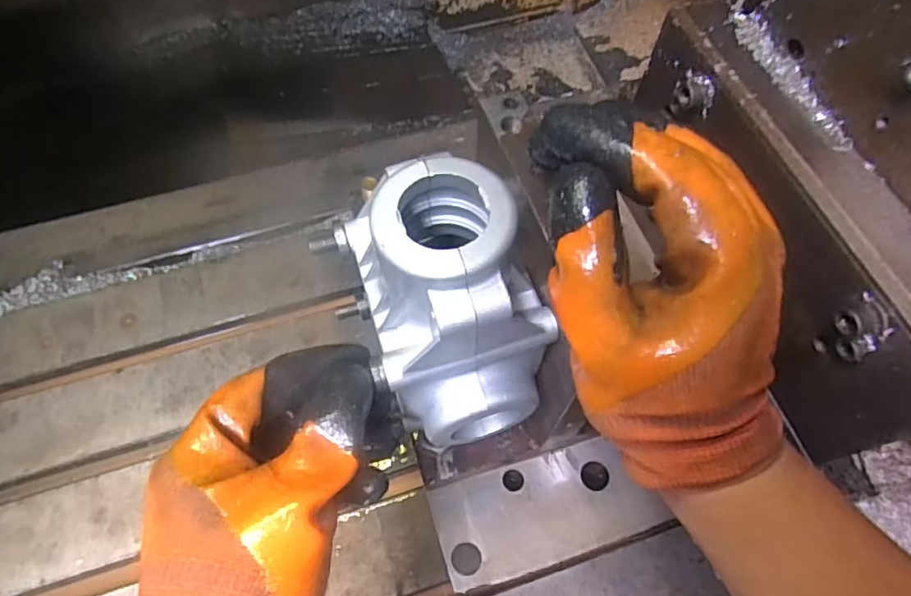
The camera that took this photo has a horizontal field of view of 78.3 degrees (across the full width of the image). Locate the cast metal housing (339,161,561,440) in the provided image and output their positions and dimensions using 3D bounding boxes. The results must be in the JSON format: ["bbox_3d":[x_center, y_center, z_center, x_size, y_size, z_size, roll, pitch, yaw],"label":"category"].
[{"bbox_3d":[-0.001,0.008,0.274,0.075,0.117,0.096,-15,63,-8],"label":"cast metal housing"}]

